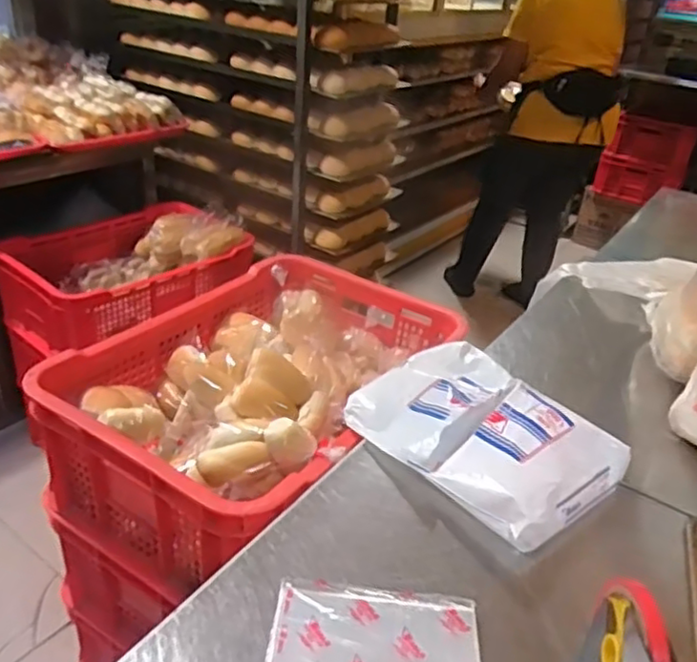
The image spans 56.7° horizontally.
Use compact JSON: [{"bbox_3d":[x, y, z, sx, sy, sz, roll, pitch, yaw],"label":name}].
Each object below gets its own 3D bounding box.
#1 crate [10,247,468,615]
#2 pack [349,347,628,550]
[{"bbox_3d":[-0.111,0.077,0.871,0.349,0.162,0.514,20,34,23],"label":"crate"},{"bbox_3d":[0.142,0.105,0.695,0.195,0.059,0.269,-18,38,-35],"label":"pack"}]

